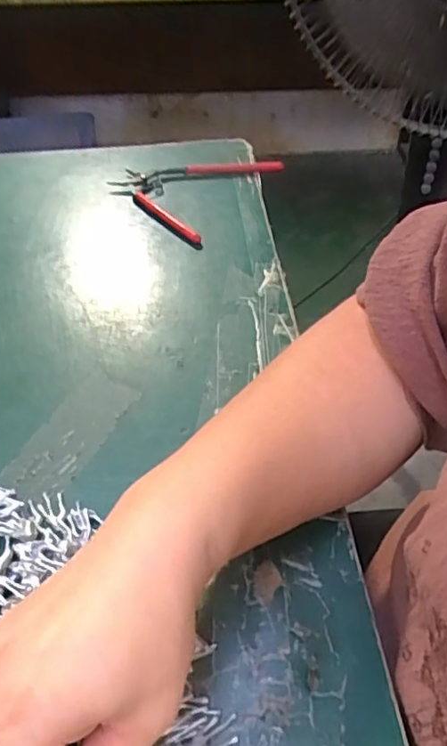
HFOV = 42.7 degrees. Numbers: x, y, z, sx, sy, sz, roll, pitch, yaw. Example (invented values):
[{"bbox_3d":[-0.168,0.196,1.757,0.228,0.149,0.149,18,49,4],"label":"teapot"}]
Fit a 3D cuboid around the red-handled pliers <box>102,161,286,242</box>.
[{"bbox_3d":[-0.035,-0.198,0.585,0.138,0.010,0.162,26,52,25],"label":"red-handled pliers"}]

